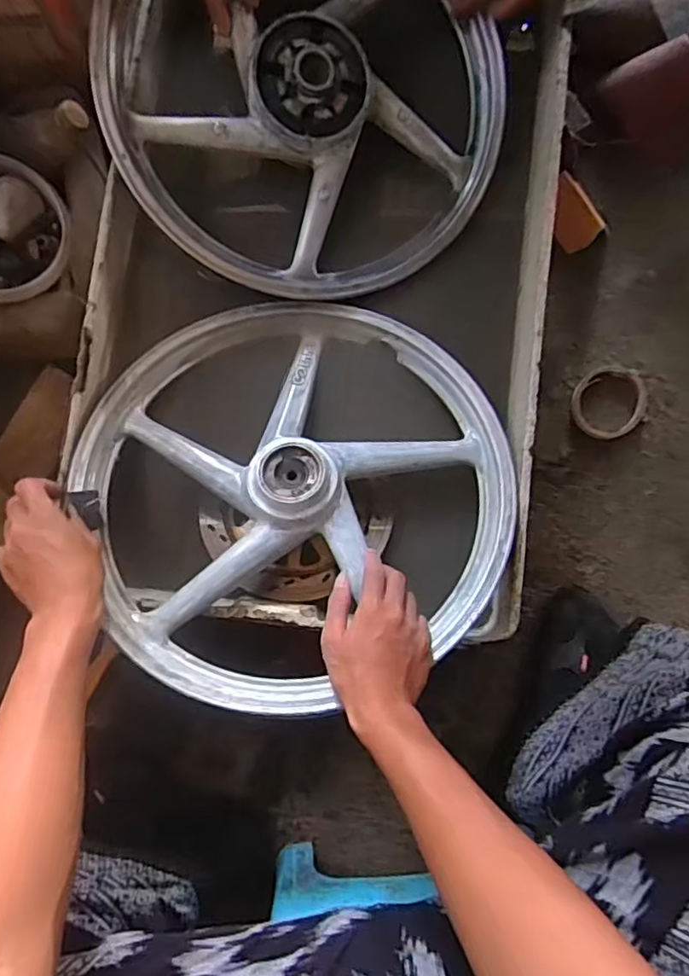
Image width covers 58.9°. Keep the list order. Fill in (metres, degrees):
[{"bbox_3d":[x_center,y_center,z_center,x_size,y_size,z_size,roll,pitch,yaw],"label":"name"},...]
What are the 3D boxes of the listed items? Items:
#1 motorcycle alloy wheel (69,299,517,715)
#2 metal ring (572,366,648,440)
[{"bbox_3d":[-0.050,-0.006,0.655,0.443,0.100,0.443,0,67,1],"label":"motorcycle alloy wheel"},{"bbox_3d":[0.317,-0.102,0.724,0.089,0.017,0.086,0,84,0],"label":"metal ring"}]

